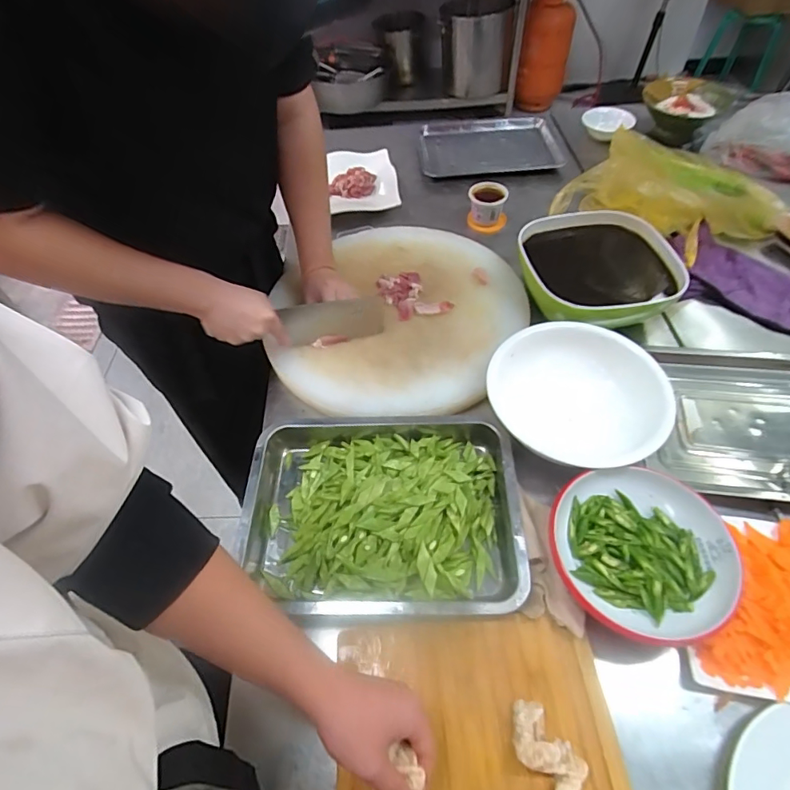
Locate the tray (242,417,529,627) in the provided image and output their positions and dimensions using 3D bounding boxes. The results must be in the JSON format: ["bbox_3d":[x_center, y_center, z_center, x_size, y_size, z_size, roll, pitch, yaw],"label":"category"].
[{"bbox_3d":[-0.020,0.154,0.624,0.351,0.059,0.266,-1,54,3],"label":"tray"}]

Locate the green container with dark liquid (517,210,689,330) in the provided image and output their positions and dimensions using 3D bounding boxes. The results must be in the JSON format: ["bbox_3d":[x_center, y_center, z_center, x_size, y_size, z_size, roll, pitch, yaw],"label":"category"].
[{"bbox_3d":[0.351,-0.210,0.845,0.263,0.106,0.263,-2,54,2],"label":"green container with dark liquid"}]

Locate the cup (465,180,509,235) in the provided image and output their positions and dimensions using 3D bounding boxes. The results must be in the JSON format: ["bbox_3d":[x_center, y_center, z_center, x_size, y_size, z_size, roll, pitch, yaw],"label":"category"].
[{"bbox_3d":[0.193,-0.396,0.994,0.080,0.080,0.074,2,54,5],"label":"cup"}]

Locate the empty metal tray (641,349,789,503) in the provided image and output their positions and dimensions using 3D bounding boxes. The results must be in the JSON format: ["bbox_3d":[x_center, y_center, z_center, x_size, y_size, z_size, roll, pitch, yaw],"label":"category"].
[{"bbox_3d":[0.520,0.036,0.674,0.327,0.039,0.253,6,55,8],"label":"empty metal tray"}]

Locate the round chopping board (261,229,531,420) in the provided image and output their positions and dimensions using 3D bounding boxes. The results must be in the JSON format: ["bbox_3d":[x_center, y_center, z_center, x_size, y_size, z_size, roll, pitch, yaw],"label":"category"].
[{"bbox_3d":[0.003,-0.142,0.829,0.427,0.049,0.444,-2,54,2],"label":"round chopping board"}]

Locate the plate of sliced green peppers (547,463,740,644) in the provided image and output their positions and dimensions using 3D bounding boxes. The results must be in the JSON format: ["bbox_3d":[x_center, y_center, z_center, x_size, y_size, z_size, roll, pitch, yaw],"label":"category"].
[{"bbox_3d":[0.289,0.186,0.561,0.194,0.045,0.191,-2,54,2],"label":"plate of sliced green peppers"}]

